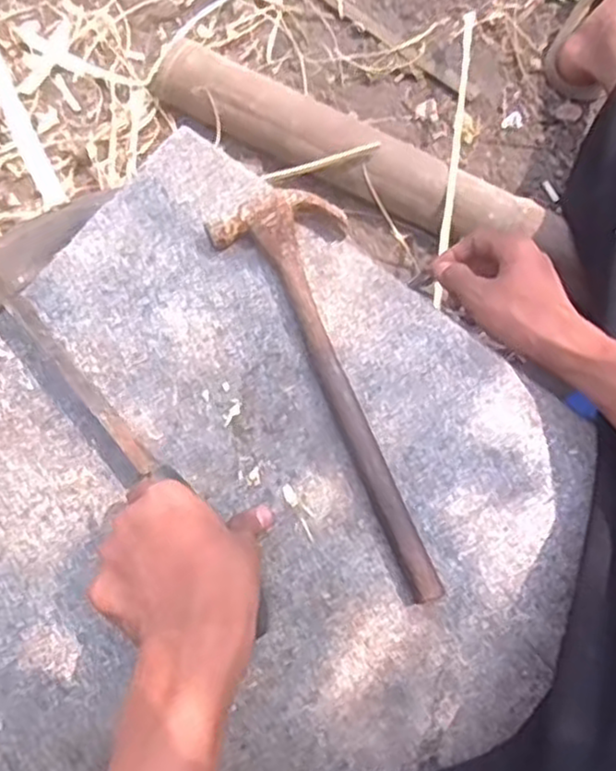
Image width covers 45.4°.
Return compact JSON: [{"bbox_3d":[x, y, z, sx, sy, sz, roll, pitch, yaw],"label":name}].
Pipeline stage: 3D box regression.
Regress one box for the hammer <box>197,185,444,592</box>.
[{"bbox_3d":[0.040,-0.009,0.525,0.092,0.024,0.305,-28,80,-8],"label":"hammer"}]

